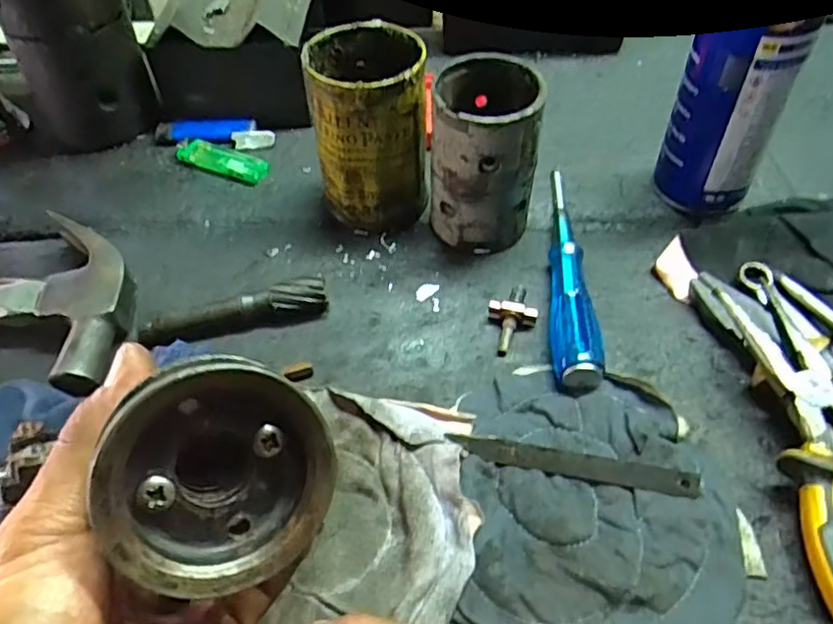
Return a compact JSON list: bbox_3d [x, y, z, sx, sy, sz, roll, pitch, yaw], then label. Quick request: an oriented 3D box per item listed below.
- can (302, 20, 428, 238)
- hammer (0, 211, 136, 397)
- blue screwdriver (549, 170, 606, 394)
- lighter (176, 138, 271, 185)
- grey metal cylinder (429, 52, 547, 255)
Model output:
[{"bbox_3d":[-0.031,-0.118,0.429,0.076,0.117,0.077,-1,47,1],"label":"can"},{"bbox_3d":[-0.346,-0.011,0.414,0.334,0.041,0.115,3,48,6],"label":"hammer"},{"bbox_3d":[0.094,-0.031,0.410,0.026,0.022,0.186,1,47,4],"label":"blue screwdriver"},{"bbox_3d":[-0.150,-0.118,0.497,0.072,0.012,0.026,19,51,19],"label":"lighter"},{"bbox_3d":[0.042,-0.096,0.412,0.068,0.109,0.073,3,48,6],"label":"grey metal cylinder"}]

